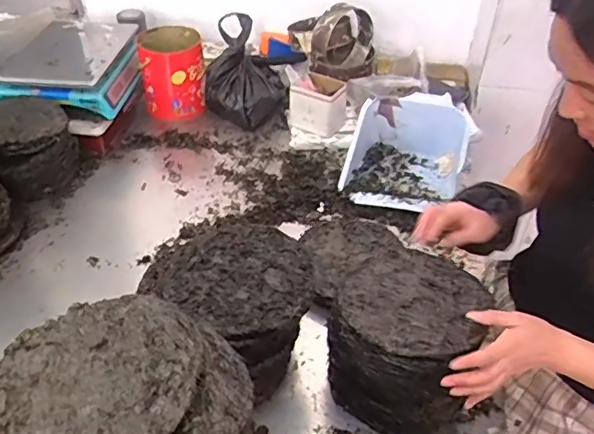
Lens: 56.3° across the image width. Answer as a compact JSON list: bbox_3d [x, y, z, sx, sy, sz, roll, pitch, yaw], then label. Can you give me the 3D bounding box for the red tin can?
[{"bbox_3d":[-0.316,-0.368,1.419,0.159,0.171,0.178,-12,41,-13],"label":"red tin can"}]

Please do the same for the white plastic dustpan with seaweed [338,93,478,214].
[{"bbox_3d":[0.230,-0.146,1.193,0.257,0.116,0.259,12,42,15],"label":"white plastic dustpan with seaweed"}]

